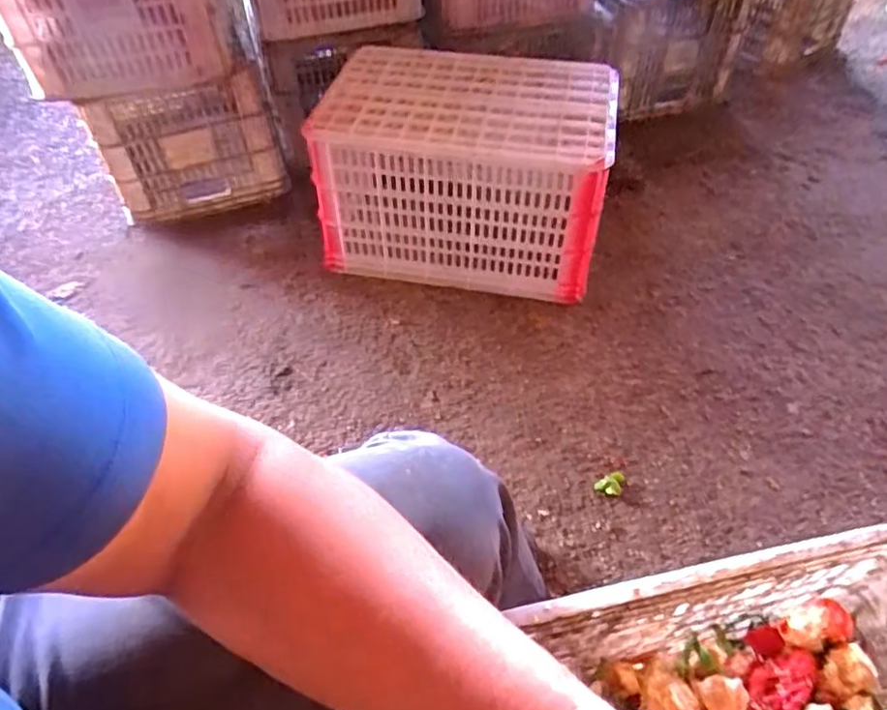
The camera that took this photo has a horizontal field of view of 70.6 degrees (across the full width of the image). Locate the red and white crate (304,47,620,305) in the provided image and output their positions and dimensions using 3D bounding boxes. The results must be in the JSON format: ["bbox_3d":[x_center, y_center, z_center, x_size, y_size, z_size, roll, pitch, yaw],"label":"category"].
[{"bbox_3d":[0.042,-0.344,1.174,0.482,0.294,0.322,7,50,7],"label":"red and white crate"}]

